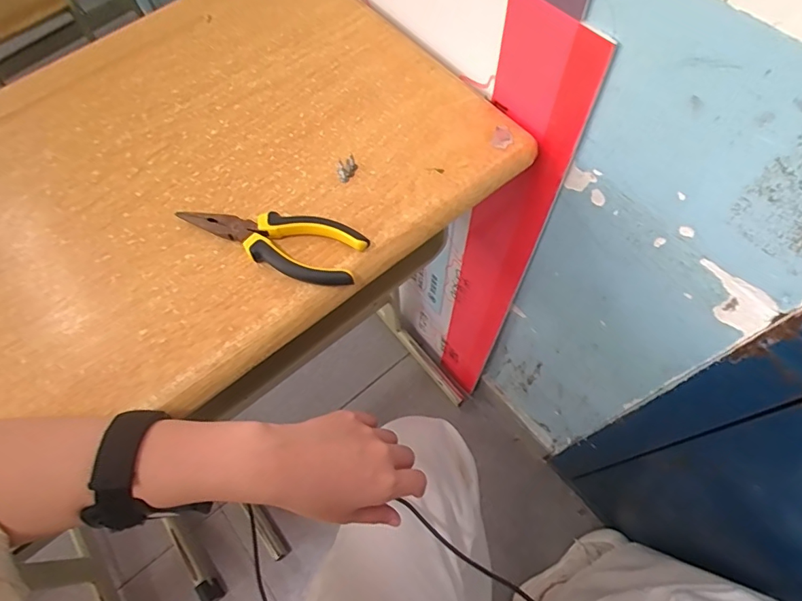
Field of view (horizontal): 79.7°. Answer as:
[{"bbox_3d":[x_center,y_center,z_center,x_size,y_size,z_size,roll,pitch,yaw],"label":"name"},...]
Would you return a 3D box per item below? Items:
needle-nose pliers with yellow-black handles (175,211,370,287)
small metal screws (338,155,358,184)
[{"bbox_3d":[-0.101,-0.054,0.382,0.148,0.017,0.052,22,68,12],"label":"needle-nose pliers with yellow-black handles"},{"bbox_3d":[-0.045,-0.113,0.410,0.012,0.012,0.022,37,72,17],"label":"small metal screws"}]

